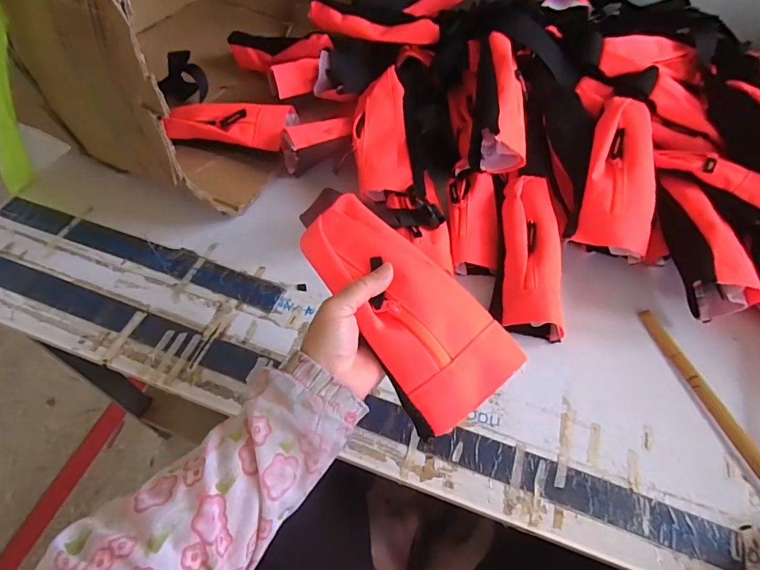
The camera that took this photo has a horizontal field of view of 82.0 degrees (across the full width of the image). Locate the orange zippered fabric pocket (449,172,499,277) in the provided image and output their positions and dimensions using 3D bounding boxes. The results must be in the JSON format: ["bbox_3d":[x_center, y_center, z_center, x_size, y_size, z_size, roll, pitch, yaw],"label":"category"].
[{"bbox_3d":[0.136,-0.089,0.620,0.079,0.048,0.158,2,57,0],"label":"orange zippered fabric pocket"}]

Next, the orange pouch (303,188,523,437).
[{"bbox_3d":[0.014,0.002,0.384,0.101,0.041,0.237,-31,69,-19],"label":"orange pouch"}]

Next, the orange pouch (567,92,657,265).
[{"bbox_3d":[0.313,-0.147,0.569,0.086,0.034,0.217,10,77,6],"label":"orange pouch"}]

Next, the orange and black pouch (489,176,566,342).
[{"bbox_3d":[0.193,-0.041,0.576,0.077,0.076,0.224,6,57,3],"label":"orange and black pouch"}]

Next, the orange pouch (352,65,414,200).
[{"bbox_3d":[0.004,-0.225,0.642,0.081,0.036,0.215,1,72,-1],"label":"orange pouch"}]

